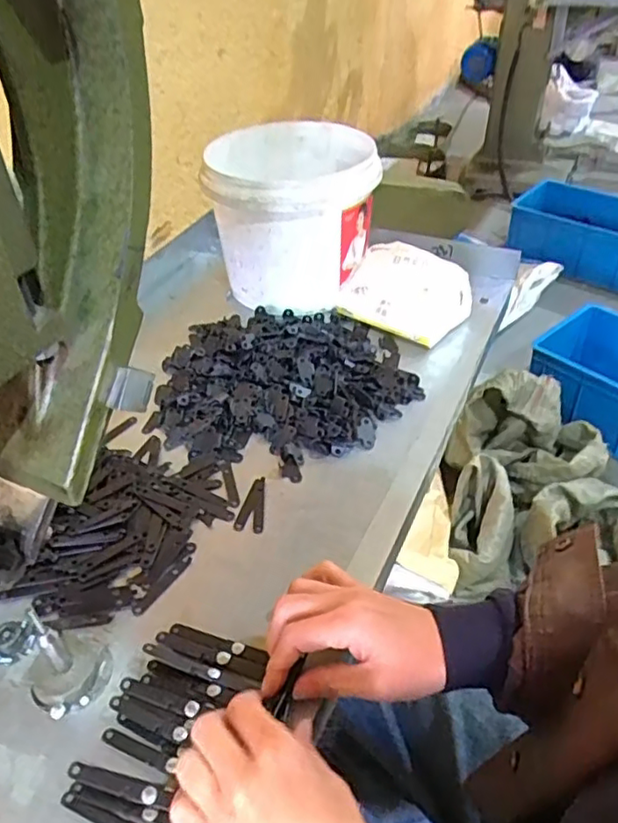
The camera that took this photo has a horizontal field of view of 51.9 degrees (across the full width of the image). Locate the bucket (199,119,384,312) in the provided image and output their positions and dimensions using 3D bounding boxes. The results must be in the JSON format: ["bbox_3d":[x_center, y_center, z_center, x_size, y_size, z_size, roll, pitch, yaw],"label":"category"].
[{"bbox_3d":[-0.019,-0.221,0.714,0.171,0.142,0.184,-2,42,2],"label":"bucket"}]

